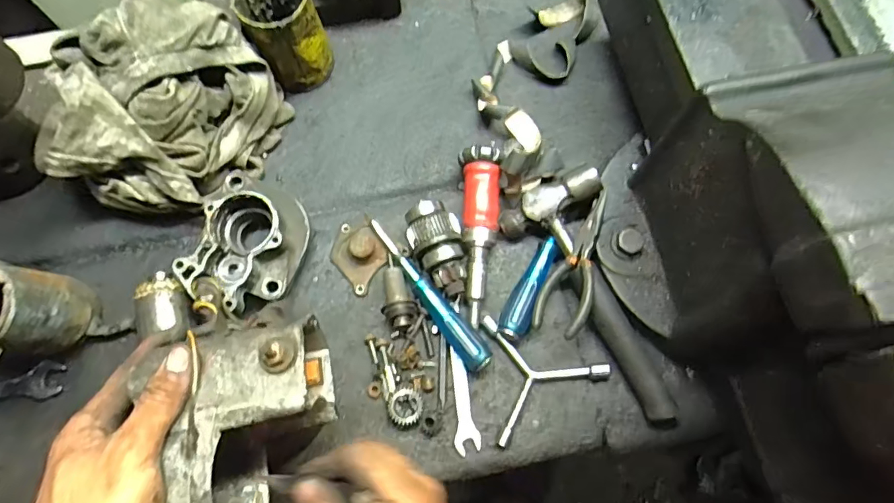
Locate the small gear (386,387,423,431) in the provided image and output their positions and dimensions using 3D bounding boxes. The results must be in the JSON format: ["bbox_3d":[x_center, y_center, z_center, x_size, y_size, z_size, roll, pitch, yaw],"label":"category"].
[{"bbox_3d":[-0.039,0.147,0.455,0.032,0.015,0.037,14,73,4],"label":"small gear"}]

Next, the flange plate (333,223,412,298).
[{"bbox_3d":[-0.087,-0.002,0.505,0.069,0.021,0.067,43,77,12],"label":"flange plate"}]

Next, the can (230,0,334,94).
[{"bbox_3d":[-0.171,-0.233,0.521,0.069,0.116,0.078,-32,76,-10],"label":"can"}]

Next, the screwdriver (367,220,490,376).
[{"bbox_3d":[-0.018,0.038,0.481,0.027,0.032,0.181,-33,76,-10],"label":"screwdriver"}]

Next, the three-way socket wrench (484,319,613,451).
[{"bbox_3d":[0.097,0.114,0.463,0.111,0.016,0.116,-6,73,-2],"label":"three-way socket wrench"}]

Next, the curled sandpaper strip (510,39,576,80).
[{"bbox_3d":[0.110,-0.223,0.567,0.074,0.027,0.060,9,73,2],"label":"curled sandpaper strip"}]

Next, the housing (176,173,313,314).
[{"bbox_3d":[-0.193,-0.009,0.483,0.098,0.062,0.134,12,73,3],"label":"housing"}]

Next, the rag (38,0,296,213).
[{"bbox_3d":[-0.274,-0.132,0.472,0.136,0.153,0.205,36,76,10],"label":"rag"}]

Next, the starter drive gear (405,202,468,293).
[{"bbox_3d":[-0.009,-0.002,0.489,0.052,0.046,0.094,-11,73,-4],"label":"starter drive gear"}]

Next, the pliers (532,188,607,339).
[{"bbox_3d":[0.119,0.008,0.471,0.052,0.011,0.149,-1,63,35],"label":"pliers"}]

